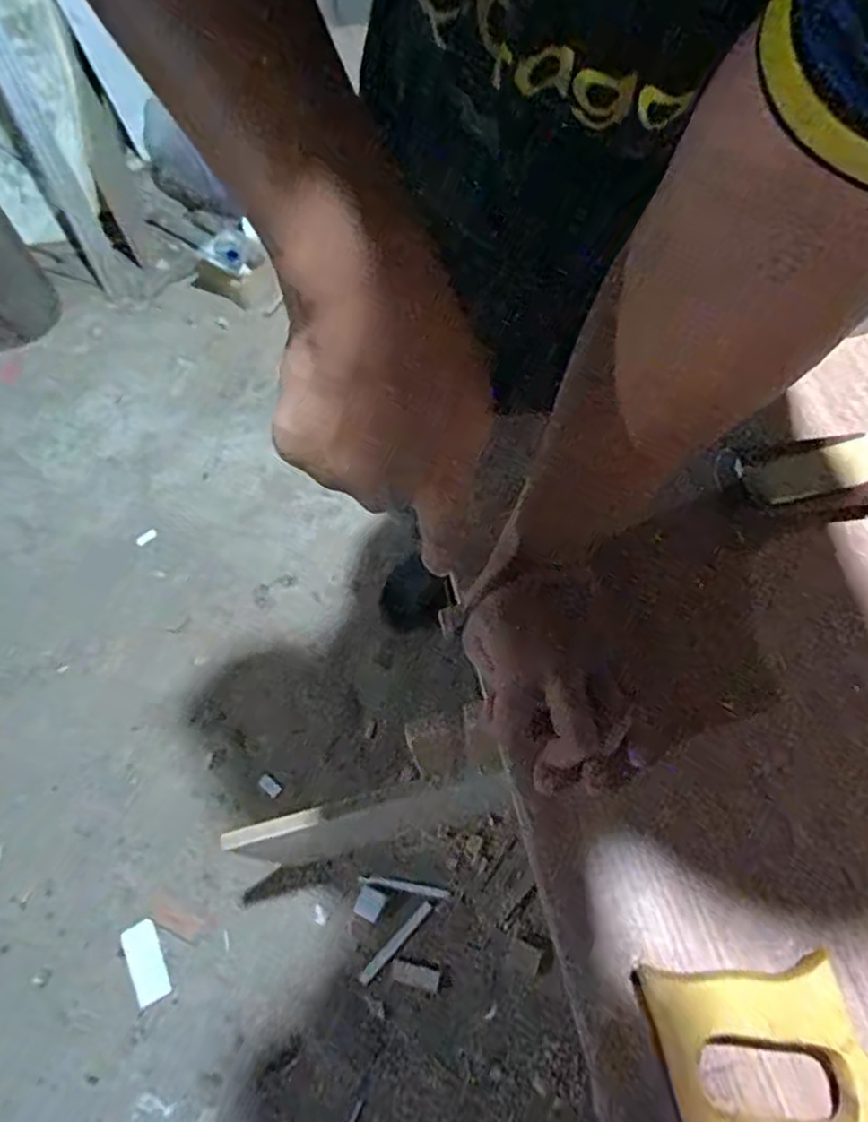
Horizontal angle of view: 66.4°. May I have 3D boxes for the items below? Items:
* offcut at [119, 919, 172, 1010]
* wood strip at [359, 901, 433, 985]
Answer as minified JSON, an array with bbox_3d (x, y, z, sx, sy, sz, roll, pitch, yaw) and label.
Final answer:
[{"bbox_3d":[-0.444,0.614,1.017,0.056,0.006,0.112,-25,64,-12],"label":"offcut"},{"bbox_3d":[-0.058,0.583,1.015,0.017,0.004,0.145,40,69,20],"label":"wood strip"}]

